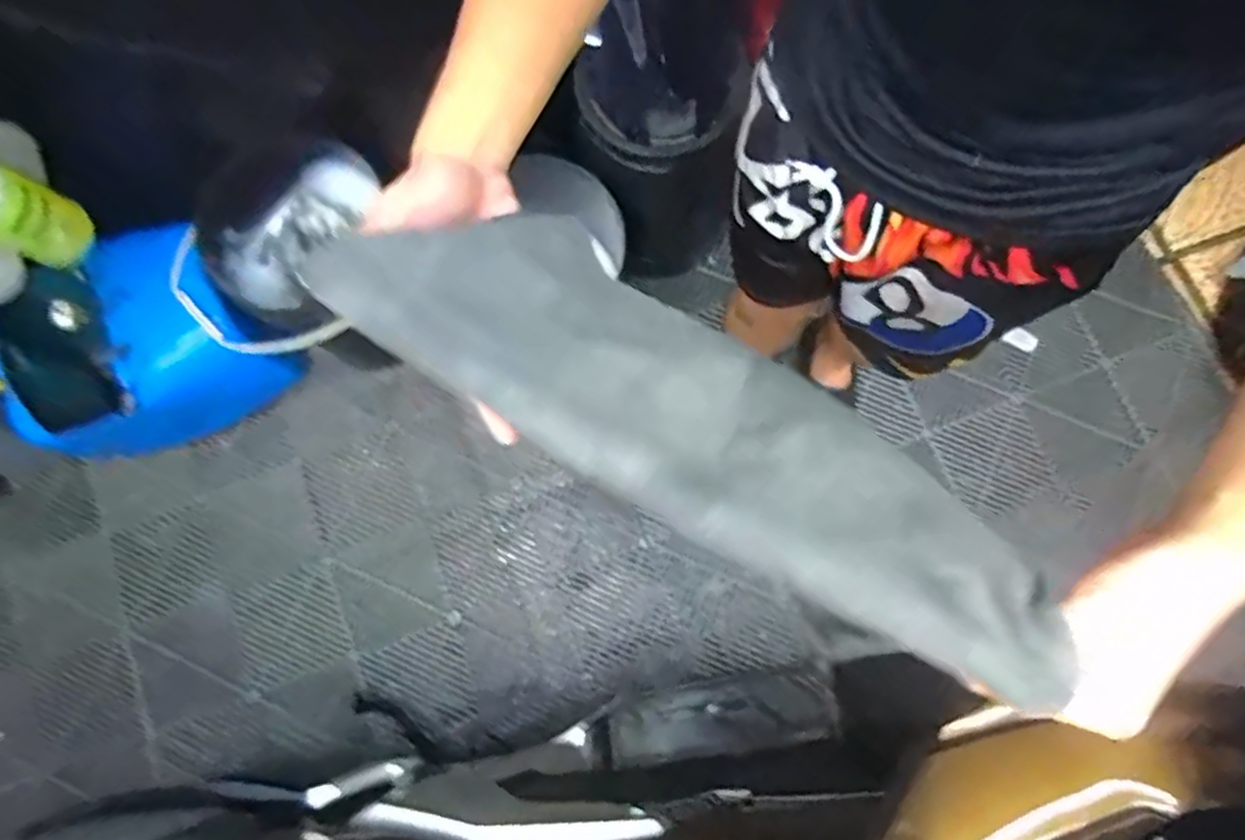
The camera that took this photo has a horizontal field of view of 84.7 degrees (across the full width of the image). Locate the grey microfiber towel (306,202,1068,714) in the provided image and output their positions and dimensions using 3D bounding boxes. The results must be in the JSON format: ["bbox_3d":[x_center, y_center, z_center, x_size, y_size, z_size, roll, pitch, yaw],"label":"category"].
[{"bbox_3d":[0.039,-0.011,0.350,0.362,0.024,0.144,30,43,7],"label":"grey microfiber towel"}]

